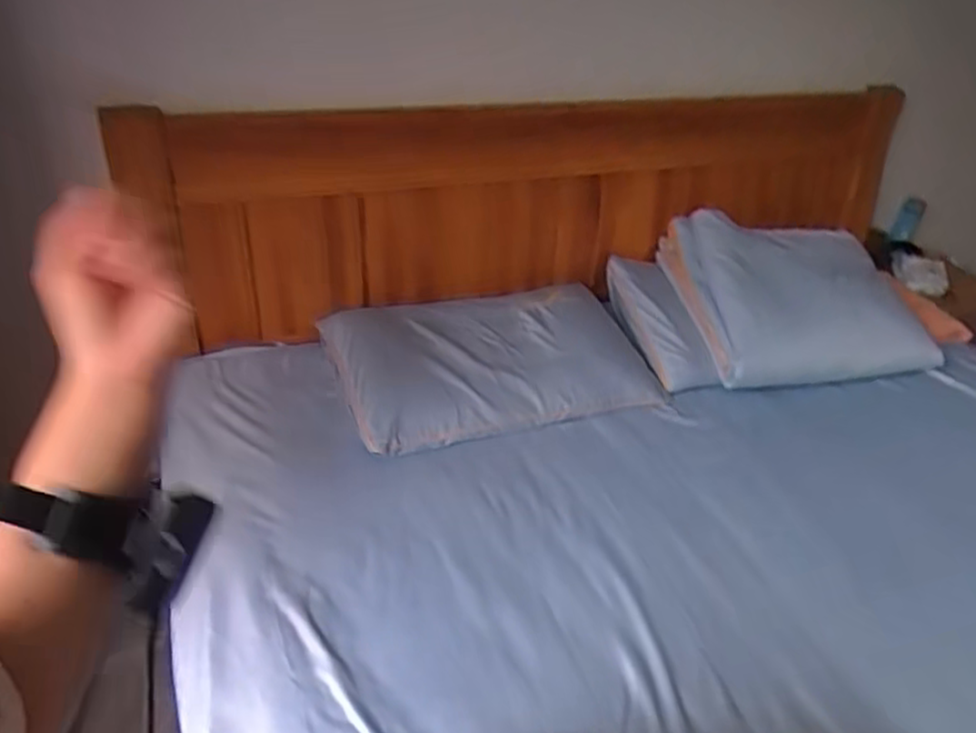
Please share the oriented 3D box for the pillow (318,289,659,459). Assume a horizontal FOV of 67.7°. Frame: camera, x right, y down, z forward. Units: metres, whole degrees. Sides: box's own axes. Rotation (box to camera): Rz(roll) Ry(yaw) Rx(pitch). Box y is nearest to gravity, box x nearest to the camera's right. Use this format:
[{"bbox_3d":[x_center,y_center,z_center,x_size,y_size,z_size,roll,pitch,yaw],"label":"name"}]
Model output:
[{"bbox_3d":[0.012,-0.021,1.539,0.649,0.137,0.360,-11,39,-21],"label":"pillow"}]

